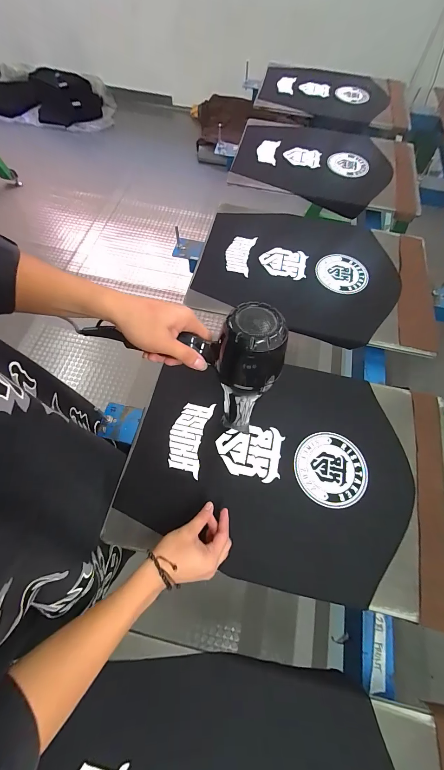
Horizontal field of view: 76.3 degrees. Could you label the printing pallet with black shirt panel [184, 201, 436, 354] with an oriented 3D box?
[{"bbox_3d":[0.240,-0.310,0.743,0.588,0.022,0.407,13,65,4],"label":"printing pallet with black shirt panel"}]

